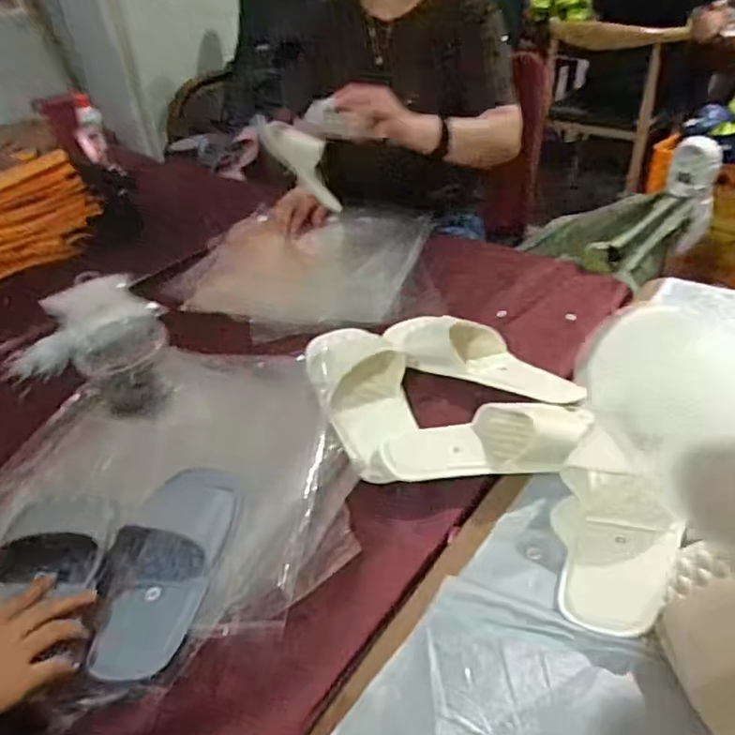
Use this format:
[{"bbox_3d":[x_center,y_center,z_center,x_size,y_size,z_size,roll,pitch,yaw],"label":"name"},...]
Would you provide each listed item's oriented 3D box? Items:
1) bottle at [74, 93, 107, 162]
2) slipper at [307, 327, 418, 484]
[{"bbox_3d":[-0.626,-0.545,1.414,0.050,0.047,0.168,-13,79,-7],"label":"bottle"},{"bbox_3d":[-0.001,0.033,0.803,0.121,0.056,0.296,-13,38,-11],"label":"slipper"}]

